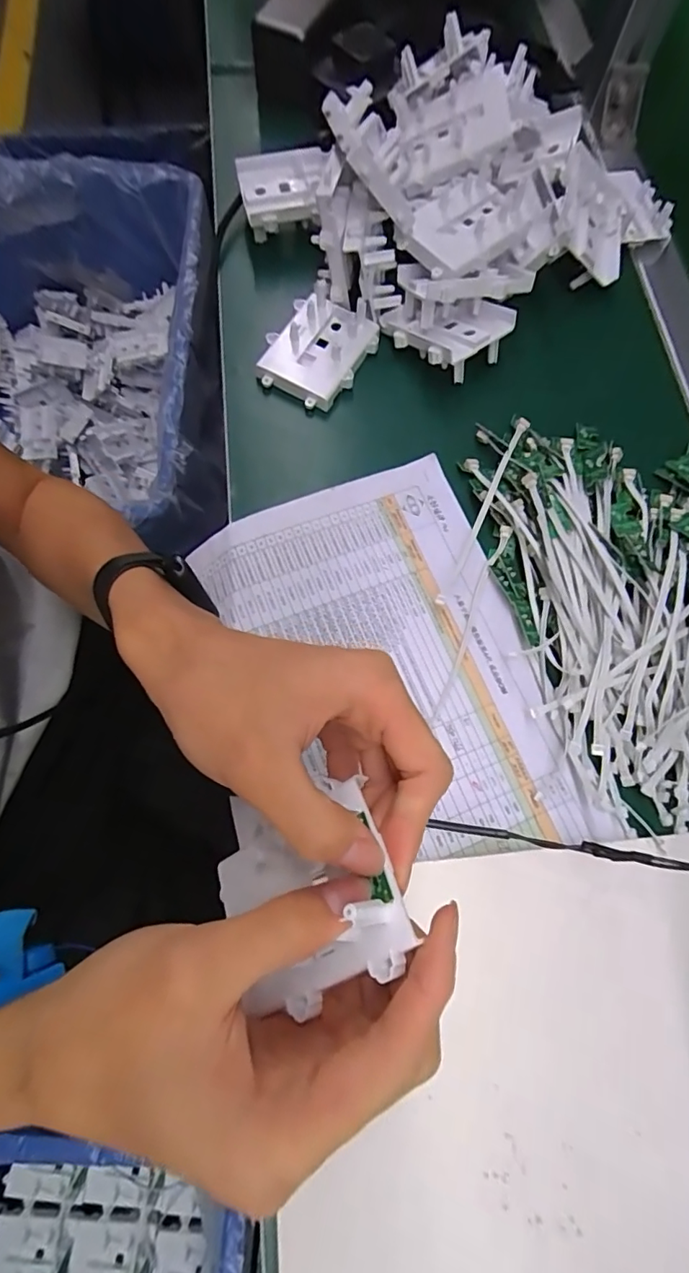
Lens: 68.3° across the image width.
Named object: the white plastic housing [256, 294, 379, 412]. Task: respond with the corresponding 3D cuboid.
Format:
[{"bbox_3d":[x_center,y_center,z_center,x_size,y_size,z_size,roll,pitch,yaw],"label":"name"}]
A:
[{"bbox_3d":[-0.019,-0.211,0.378,0.066,0.020,0.082,27,75,8],"label":"white plastic housing"}]

